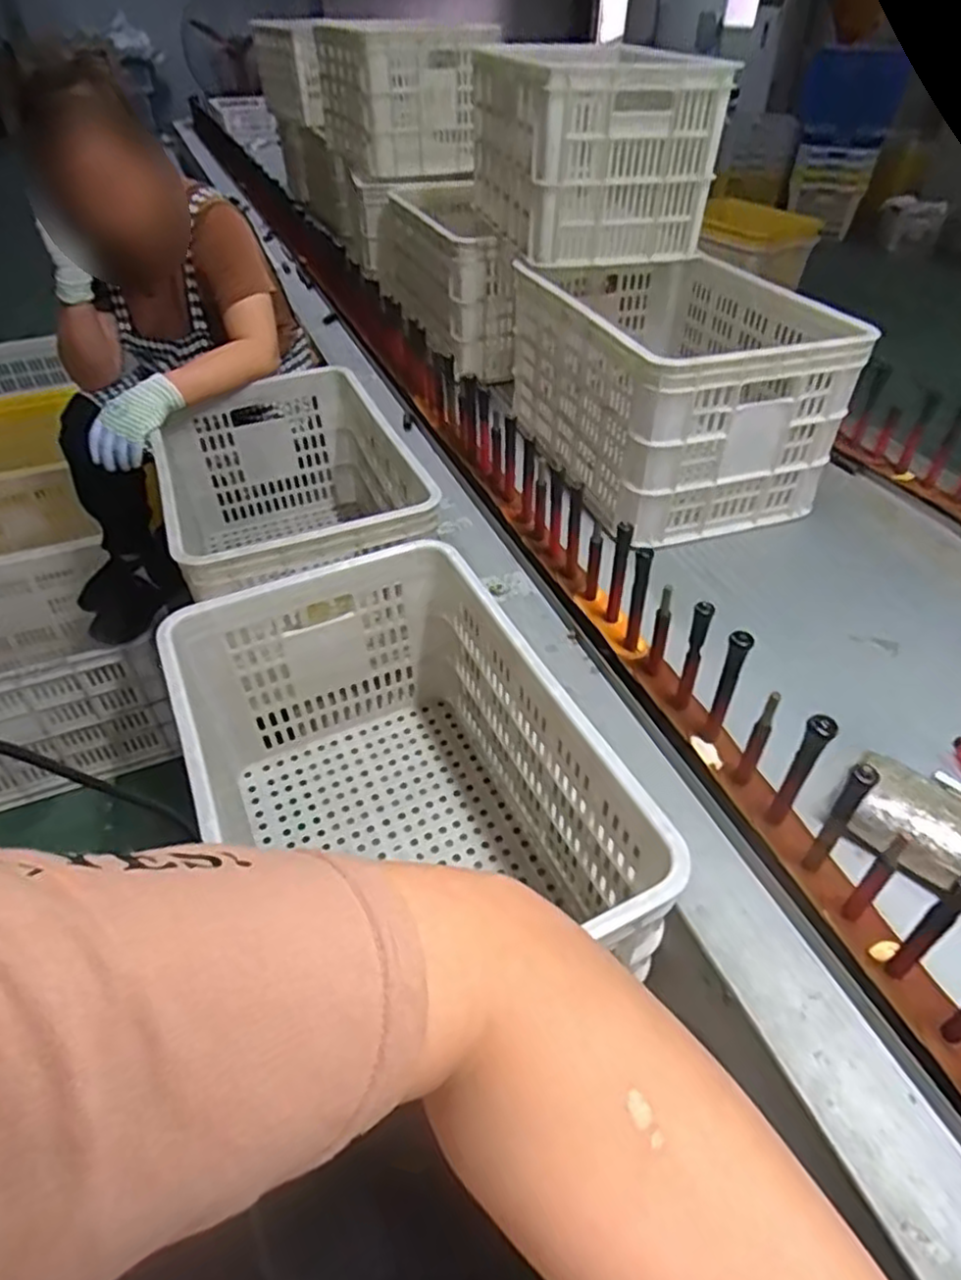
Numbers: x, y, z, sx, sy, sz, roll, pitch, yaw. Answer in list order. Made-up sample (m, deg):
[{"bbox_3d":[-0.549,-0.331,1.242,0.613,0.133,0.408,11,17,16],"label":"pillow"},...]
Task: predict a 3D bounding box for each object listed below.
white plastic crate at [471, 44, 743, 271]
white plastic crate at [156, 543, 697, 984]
[{"bbox_3d":[0.180,-0.848,1.237,0.307,0.253,0.394,-8,42,-10],"label":"white plastic crate"},{"bbox_3d":[-0.098,0.179,0.771,0.353,0.302,0.531,-17,44,-19],"label":"white plastic crate"}]

